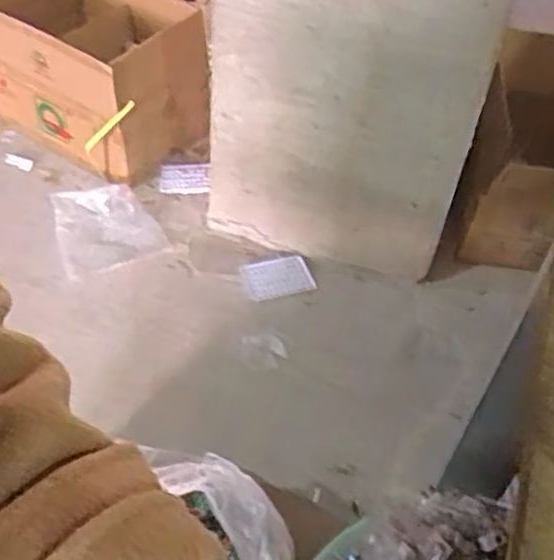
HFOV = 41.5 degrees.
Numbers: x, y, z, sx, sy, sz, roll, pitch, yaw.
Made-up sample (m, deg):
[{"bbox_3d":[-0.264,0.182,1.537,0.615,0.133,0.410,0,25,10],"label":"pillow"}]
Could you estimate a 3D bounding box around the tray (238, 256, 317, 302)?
[{"bbox_3d":[0.000,-0.007,1.378,0.126,0.020,0.086,-11,49,-15],"label":"tray"}]

